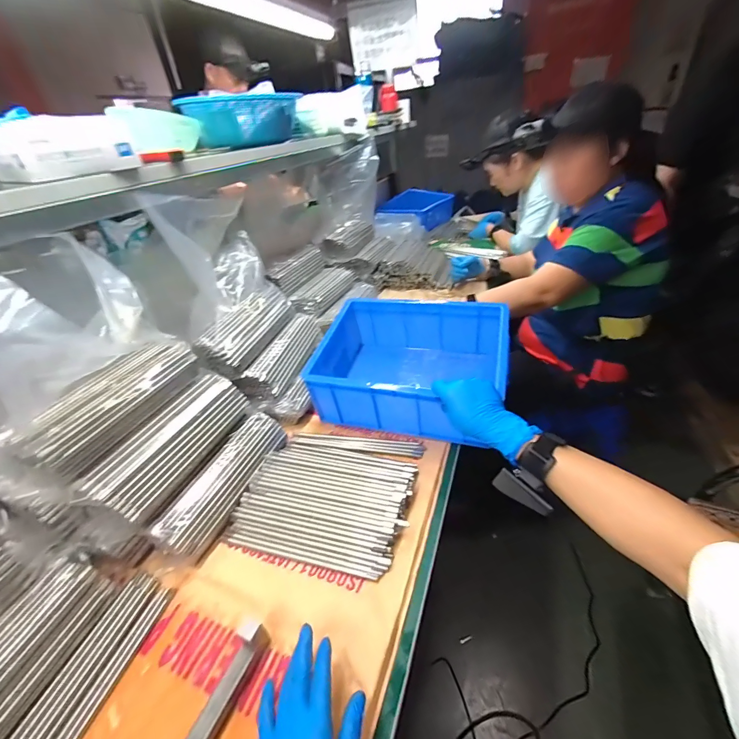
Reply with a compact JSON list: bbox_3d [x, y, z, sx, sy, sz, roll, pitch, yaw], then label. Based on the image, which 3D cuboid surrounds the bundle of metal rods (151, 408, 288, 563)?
[{"bbox_3d":[-0.222,0.173,0.555,0.065,0.070,0.237,9,38,21],"label":"bundle of metal rods"}]

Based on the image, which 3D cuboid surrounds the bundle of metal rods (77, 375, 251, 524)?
[{"bbox_3d":[-0.286,0.105,0.523,0.075,0.069,0.238,7,37,19],"label":"bundle of metal rods"}]

